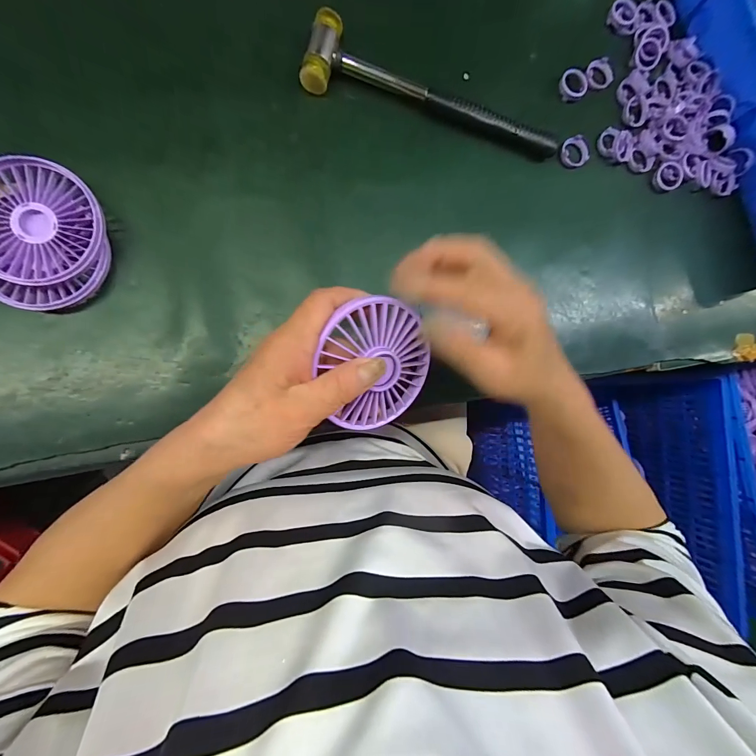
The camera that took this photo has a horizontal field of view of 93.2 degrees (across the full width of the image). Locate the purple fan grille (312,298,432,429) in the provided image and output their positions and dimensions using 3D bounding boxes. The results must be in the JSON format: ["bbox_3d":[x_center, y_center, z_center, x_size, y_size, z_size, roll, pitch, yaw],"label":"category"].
[{"bbox_3d":[0.000,-0.009,0.234,0.077,0.016,0.084,-13,115,-28],"label":"purple fan grille"}]

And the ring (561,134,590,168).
[{"bbox_3d":[0.194,-0.223,0.355,0.028,0.011,0.028,0,89,-9],"label":"ring"}]

